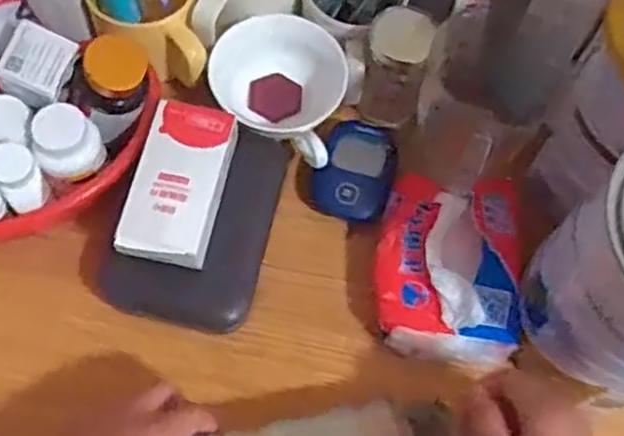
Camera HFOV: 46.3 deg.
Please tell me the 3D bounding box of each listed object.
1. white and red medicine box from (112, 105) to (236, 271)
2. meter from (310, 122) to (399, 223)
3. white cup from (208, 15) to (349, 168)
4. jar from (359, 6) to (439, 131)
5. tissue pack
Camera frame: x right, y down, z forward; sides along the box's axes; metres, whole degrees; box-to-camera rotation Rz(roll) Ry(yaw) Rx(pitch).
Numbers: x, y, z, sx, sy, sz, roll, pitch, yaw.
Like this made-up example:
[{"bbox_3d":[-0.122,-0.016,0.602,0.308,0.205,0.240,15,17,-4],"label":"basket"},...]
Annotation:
[{"bbox_3d":[-0.089,-0.022,0.493,0.056,0.030,0.110,11,66,2],"label":"white and red medicine box"},{"bbox_3d":[0.035,-0.035,0.559,0.057,0.022,0.073,22,67,6],"label":"meter"},{"bbox_3d":[-0.028,-0.096,0.561,0.102,0.051,0.108,1,66,-3],"label":"white cup"},{"bbox_3d":[0.064,-0.111,0.562,0.044,0.088,0.049,10,66,1],"label":"jar"},{"bbox_3d":[0.096,0.028,0.507,0.095,0.034,0.132,8,66,0],"label":"tissue pack"}]

